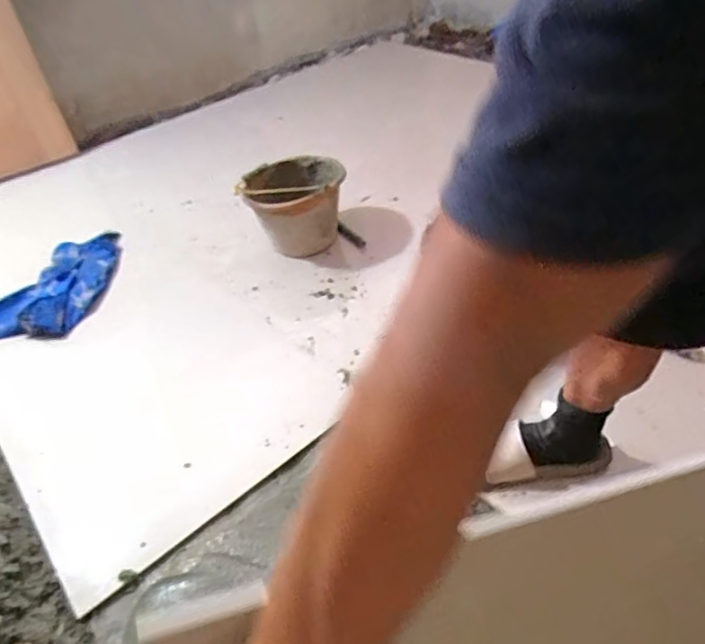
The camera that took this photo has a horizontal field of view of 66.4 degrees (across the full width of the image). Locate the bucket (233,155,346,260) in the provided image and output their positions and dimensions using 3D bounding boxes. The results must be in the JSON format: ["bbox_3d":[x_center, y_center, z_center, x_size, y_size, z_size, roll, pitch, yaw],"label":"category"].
[{"bbox_3d":[-0.160,-0.326,1.526,0.268,0.231,0.268,-4,42,4],"label":"bucket"}]

